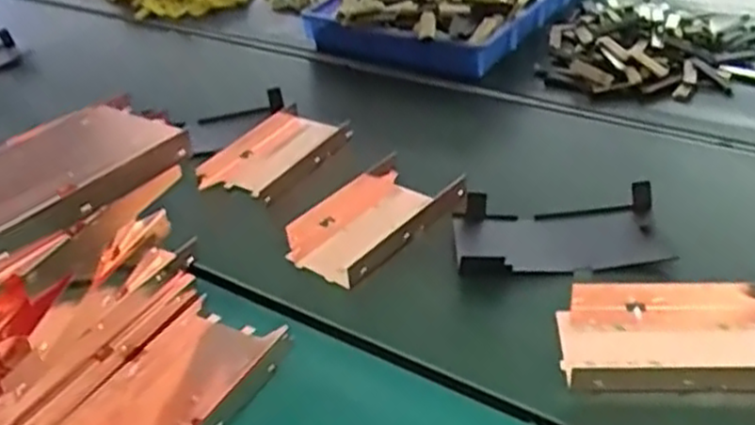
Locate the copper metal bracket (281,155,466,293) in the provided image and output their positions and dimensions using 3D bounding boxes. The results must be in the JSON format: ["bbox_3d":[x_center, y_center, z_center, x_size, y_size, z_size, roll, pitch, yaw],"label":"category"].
[{"bbox_3d":[-0.005,0.007,0.698,0.099,0.039,0.164,25,45,38],"label":"copper metal bracket"}]

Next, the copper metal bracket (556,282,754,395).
[{"bbox_3d":[0.221,0.093,0.547,0.166,0.039,0.104,-2,34,8],"label":"copper metal bracket"}]

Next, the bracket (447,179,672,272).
[{"bbox_3d":[0.158,0.018,0.648,0.176,0.029,0.096,-4,34,4],"label":"bracket"}]

